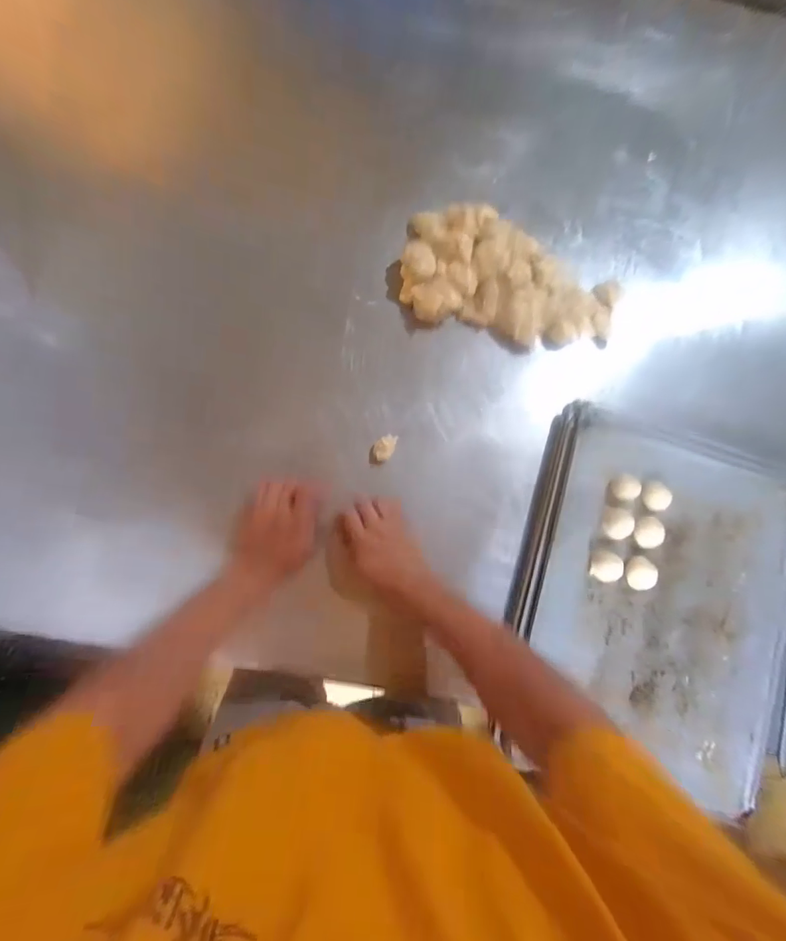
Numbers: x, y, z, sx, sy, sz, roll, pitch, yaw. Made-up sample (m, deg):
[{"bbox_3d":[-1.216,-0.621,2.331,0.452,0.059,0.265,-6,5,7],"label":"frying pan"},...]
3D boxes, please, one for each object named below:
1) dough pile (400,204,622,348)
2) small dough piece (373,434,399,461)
[{"bbox_3d":[0.177,-0.277,0.657,0.328,0.071,0.168,11,84,-4],"label":"dough pile"},{"bbox_3d":[-0.011,-0.032,0.611,0.025,0.013,0.041,31,83,-1],"label":"small dough piece"}]

